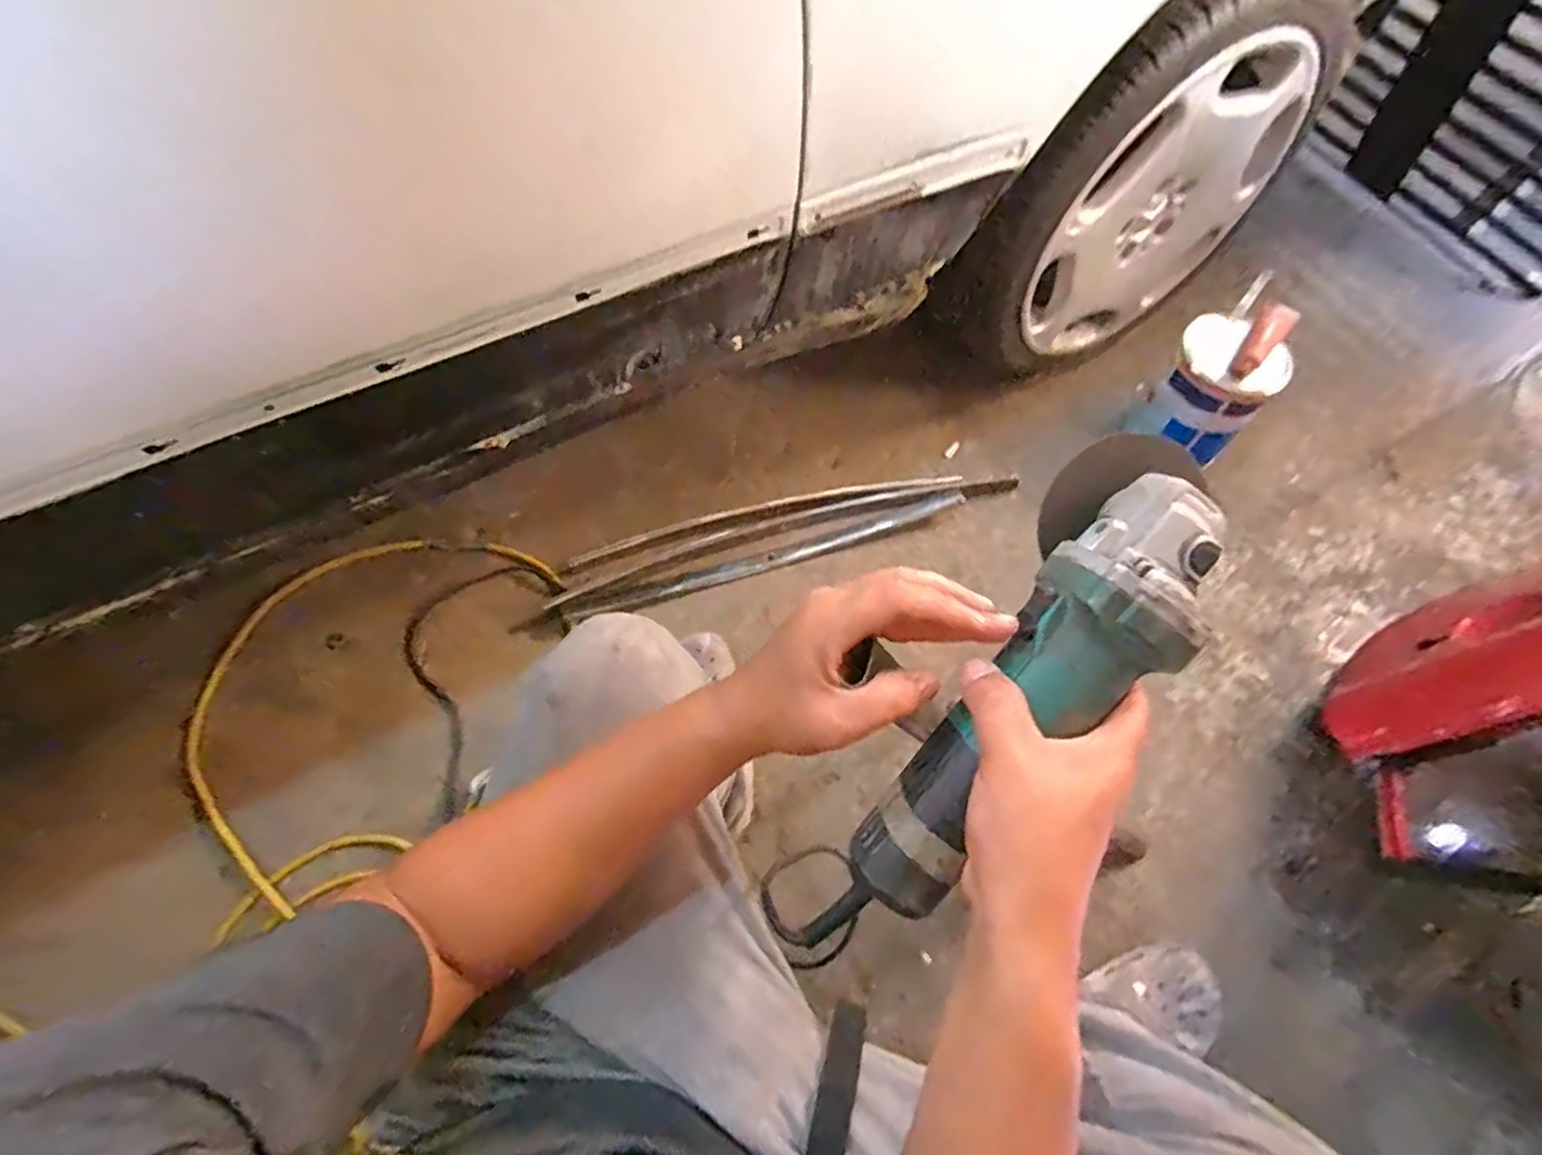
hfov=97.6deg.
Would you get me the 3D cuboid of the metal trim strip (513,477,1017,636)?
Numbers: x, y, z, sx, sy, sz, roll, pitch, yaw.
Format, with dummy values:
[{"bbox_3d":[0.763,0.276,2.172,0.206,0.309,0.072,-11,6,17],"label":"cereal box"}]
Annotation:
[{"bbox_3d":[0.003,-0.069,1.144,0.736,0.048,0.126,-15,65,-8],"label":"metal trim strip"}]

